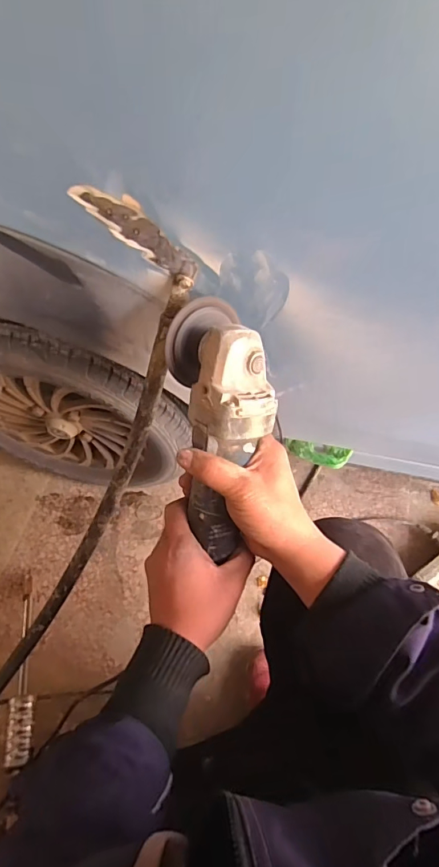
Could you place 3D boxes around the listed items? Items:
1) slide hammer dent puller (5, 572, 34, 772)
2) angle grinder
[{"bbox_3d":[-0.354,0.408,0.817,0.040,0.037,0.345,-12,43,-7],"label":"slide hammer dent puller"},{"bbox_3d":[0.003,0.000,0.416,0.091,0.072,0.241,-2,97,-2],"label":"angle grinder"}]

